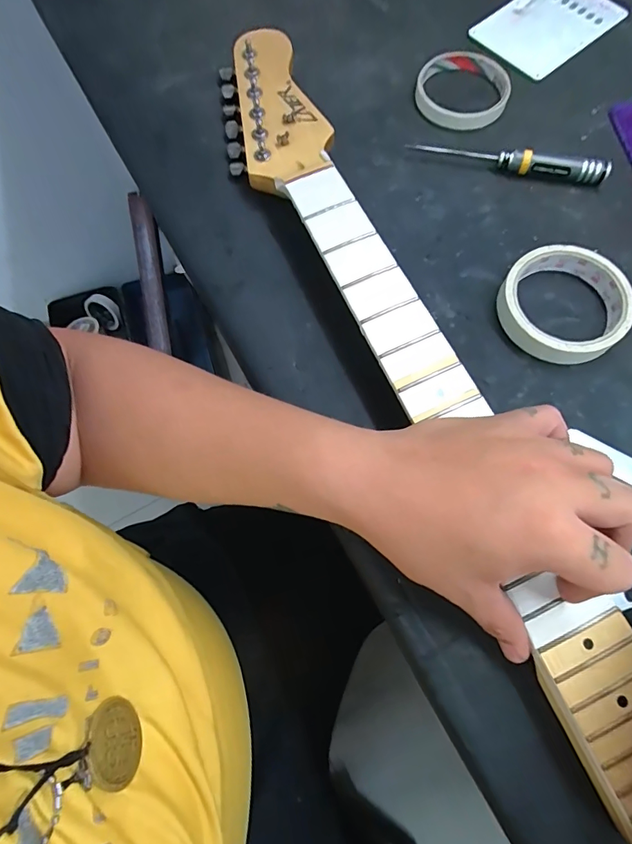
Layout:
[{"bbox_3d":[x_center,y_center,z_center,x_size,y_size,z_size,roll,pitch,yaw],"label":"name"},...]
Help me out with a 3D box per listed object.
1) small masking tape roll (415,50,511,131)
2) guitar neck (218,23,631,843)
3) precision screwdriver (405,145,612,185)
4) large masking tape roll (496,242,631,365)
[{"bbox_3d":[0.137,-0.313,0.411,0.083,0.015,0.080,-1,72,2],"label":"small masking tape roll"},{"bbox_3d":[0.051,-0.070,0.318,0.076,0.030,0.619,-23,72,-5],"label":"guitar neck"},{"bbox_3d":[0.167,-0.227,0.383,0.166,0.018,0.016,14,73,7],"label":"precision screwdriver"},{"bbox_3d":[0.187,-0.090,0.334,0.092,0.021,0.090,-1,72,2],"label":"large masking tape roll"}]

